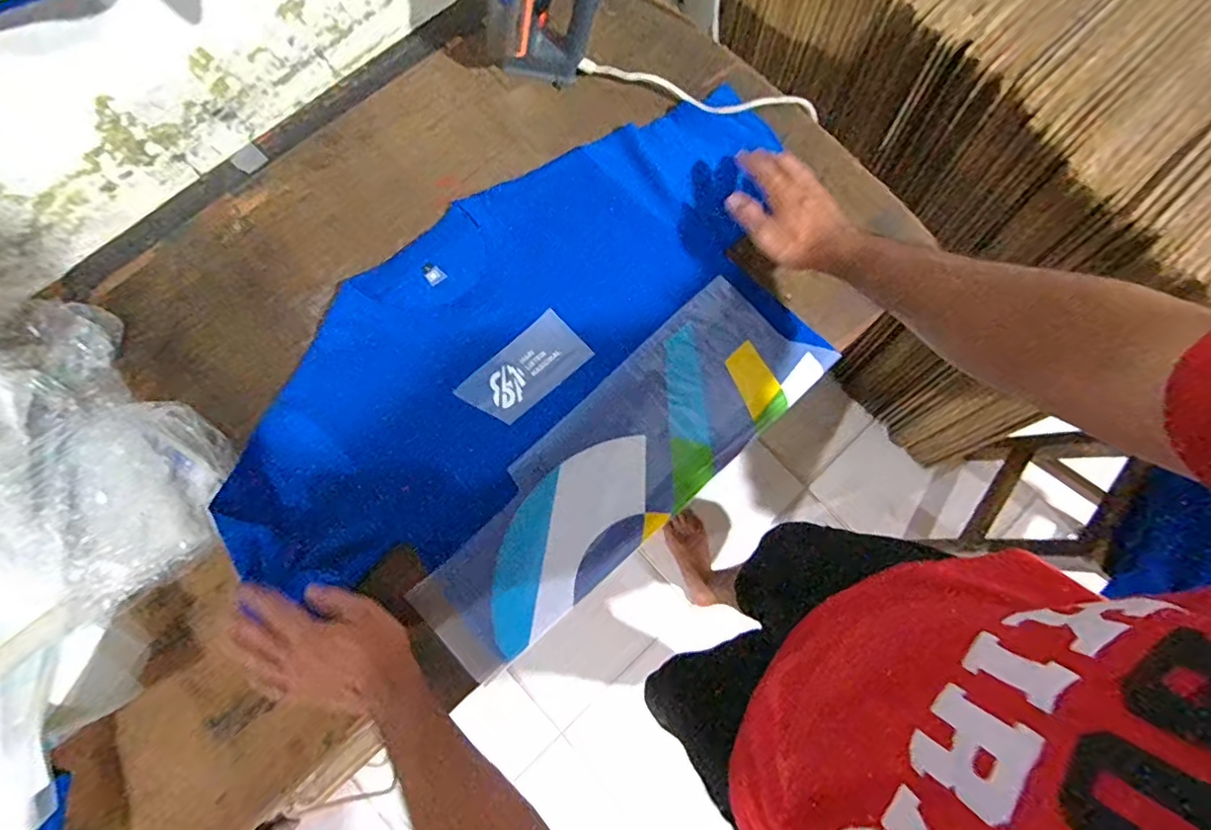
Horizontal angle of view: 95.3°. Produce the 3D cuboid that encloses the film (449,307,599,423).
[{"bbox_3d":[-0.086,-0.049,0.599,0.134,0.005,0.069,-43,87,-10],"label":"film"}]

